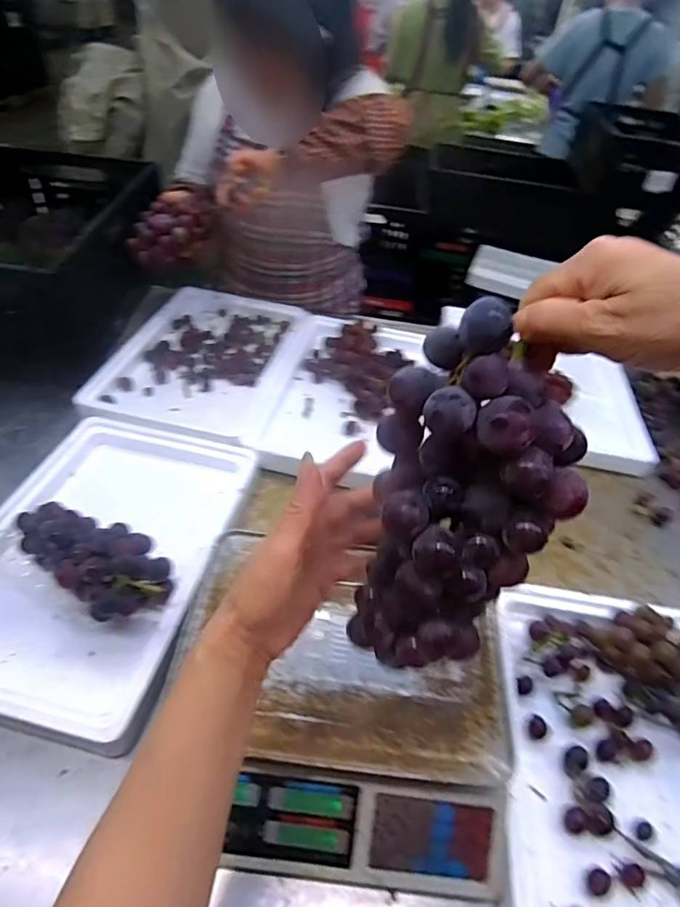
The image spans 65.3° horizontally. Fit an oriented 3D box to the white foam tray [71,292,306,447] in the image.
[{"bbox_3d":[-0.262,-0.201,1.057,0.329,0.035,0.436,10,46,7],"label":"white foam tray"}]

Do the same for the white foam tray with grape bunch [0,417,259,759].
[{"bbox_3d":[-0.330,0.097,0.692,0.284,0.109,0.447,12,46,9],"label":"white foam tray with grape bunch"}]

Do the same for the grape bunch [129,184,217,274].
[{"bbox_3d":[-0.319,-0.417,1.003,0.153,0.102,0.077,-17,49,-23],"label":"grape bunch"}]

